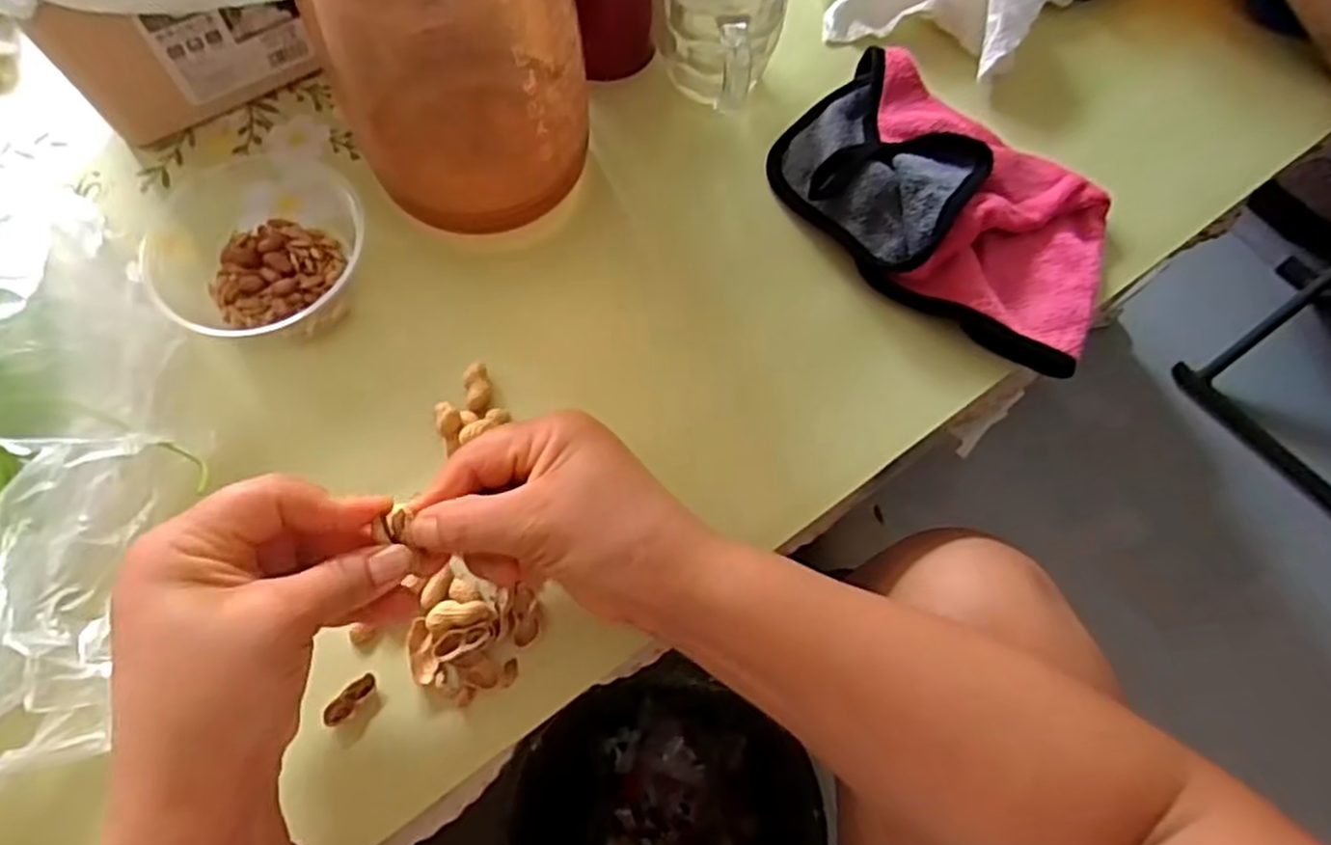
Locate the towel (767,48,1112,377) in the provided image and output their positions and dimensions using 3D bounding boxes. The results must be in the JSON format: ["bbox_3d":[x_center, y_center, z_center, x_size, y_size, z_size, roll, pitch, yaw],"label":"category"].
[{"bbox_3d":[0.160,-0.126,0.426,0.199,0.034,0.126,36,72,12],"label":"towel"}]

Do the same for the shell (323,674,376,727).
[{"bbox_3d":[-0.141,0.123,0.337,0.009,0.005,0.026,41,73,14],"label":"shell"}]

